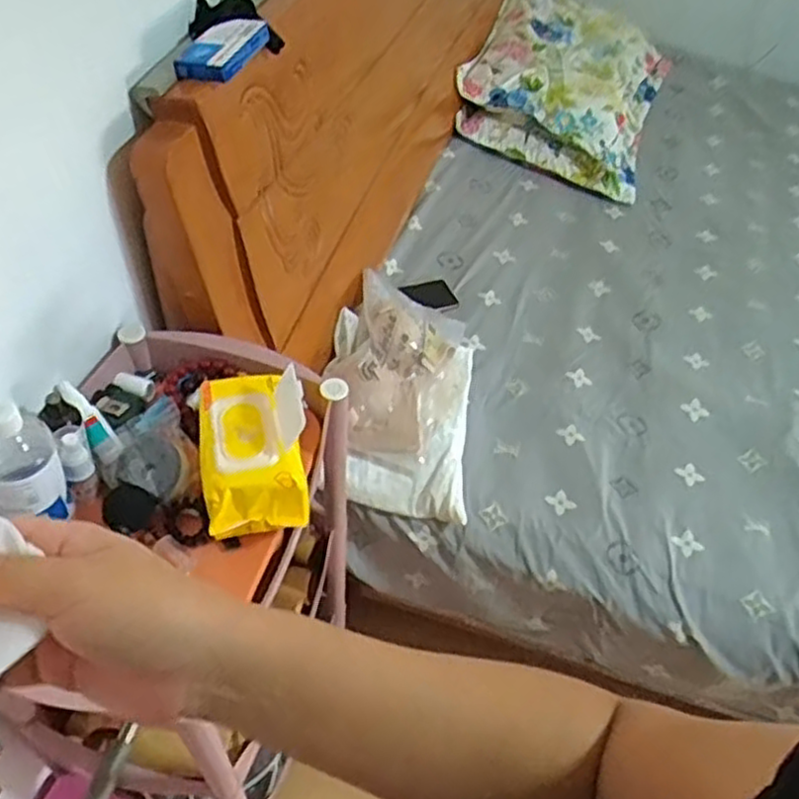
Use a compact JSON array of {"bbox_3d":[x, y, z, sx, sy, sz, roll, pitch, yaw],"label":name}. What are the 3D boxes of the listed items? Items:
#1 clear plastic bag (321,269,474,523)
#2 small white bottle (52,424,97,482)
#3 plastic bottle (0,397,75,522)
[{"bbox_3d":[-0.001,-0.017,1.244,0.239,0.150,0.417,6,50,0],"label":"clear plastic bag"},{"bbox_3d":[-0.334,0.056,0.763,0.028,0.056,0.033,-22,55,-21],"label":"small white bottle"},{"bbox_3d":[-0.353,0.061,0.690,0.071,0.143,0.060,-24,56,-23],"label":"plastic bottle"}]

